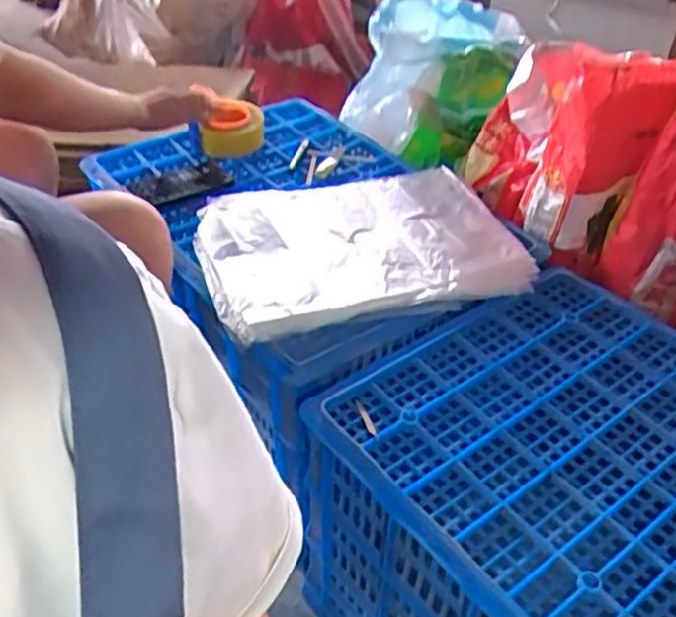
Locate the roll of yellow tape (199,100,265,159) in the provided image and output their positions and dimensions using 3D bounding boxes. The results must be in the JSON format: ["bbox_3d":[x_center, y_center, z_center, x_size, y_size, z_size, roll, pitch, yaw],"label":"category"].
[{"bbox_3d":[-0.190,-0.325,1.282,0.111,0.065,0.111,-3,39,-4],"label":"roll of yellow tape"}]

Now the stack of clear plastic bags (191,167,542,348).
[{"bbox_3d":[0.032,-0.098,1.016,0.423,0.036,0.356,-11,40,-13],"label":"stack of clear plastic bags"}]

